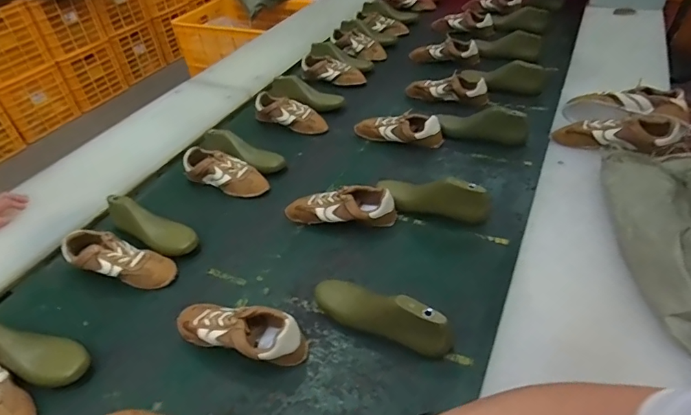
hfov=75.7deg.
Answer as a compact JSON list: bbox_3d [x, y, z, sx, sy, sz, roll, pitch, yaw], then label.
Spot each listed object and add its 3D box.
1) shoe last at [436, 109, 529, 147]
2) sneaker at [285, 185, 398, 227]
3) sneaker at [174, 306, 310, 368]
[{"bbox_3d":[0.344,-0.212,1.122,0.228,0.073,0.060,15,45,21],"label":"shoe last"},{"bbox_3d":[-0.011,-0.002,0.928,0.232,0.066,0.085,5,41,12],"label":"sneaker"},{"bbox_3d":[-0.174,0.192,0.709,0.231,0.068,0.077,10,42,18],"label":"sneaker"}]

